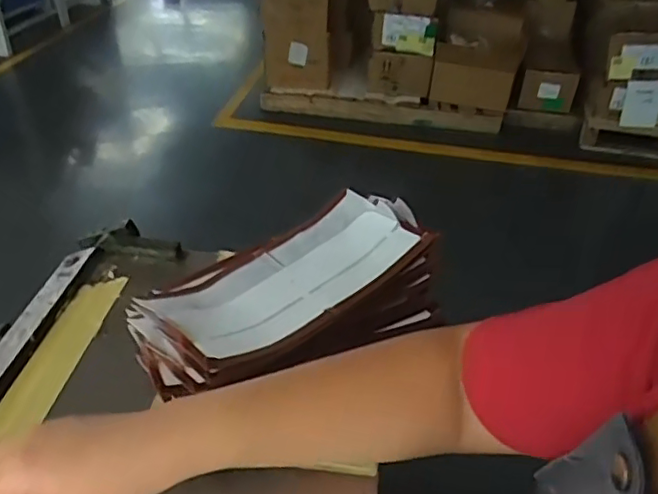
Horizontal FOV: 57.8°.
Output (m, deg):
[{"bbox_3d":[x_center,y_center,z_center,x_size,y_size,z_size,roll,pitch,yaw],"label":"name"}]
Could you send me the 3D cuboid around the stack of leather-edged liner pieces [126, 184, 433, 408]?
[{"bbox_3d":[-0.031,0.034,0.487,0.242,0.066,0.128,-22,43,-30],"label":"stack of leather-edged liner pieces"}]

